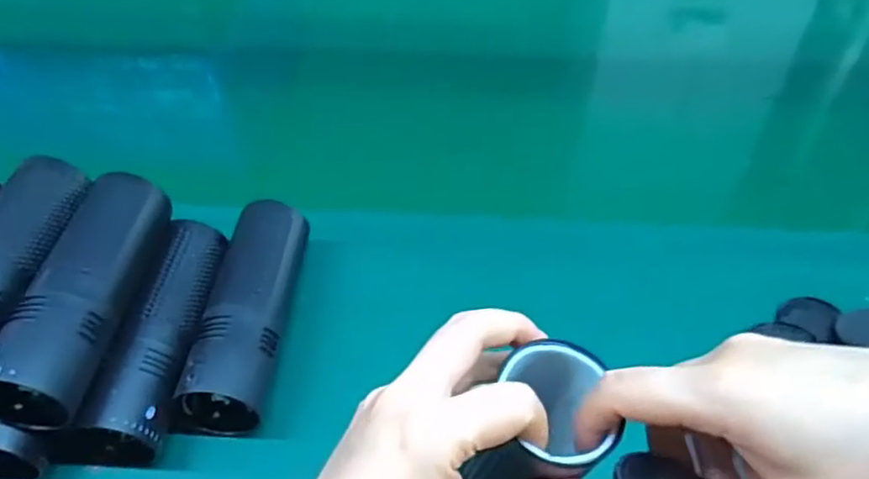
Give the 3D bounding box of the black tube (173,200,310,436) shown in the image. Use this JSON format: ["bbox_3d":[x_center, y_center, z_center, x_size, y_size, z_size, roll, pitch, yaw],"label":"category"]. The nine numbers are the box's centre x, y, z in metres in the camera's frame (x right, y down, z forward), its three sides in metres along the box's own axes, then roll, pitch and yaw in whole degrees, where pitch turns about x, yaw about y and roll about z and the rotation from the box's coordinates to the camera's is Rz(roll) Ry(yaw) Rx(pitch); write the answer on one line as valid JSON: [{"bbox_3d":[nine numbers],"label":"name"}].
[{"bbox_3d":[-0.128,0.045,0.451,0.058,0.048,0.169,2,49,1],"label":"black tube"}]

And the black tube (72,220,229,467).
[{"bbox_3d":[-0.174,0.059,0.433,0.041,0.041,0.166,6,49,5],"label":"black tube"}]

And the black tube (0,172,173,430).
[{"bbox_3d":[-0.210,0.033,0.409,0.051,0.055,0.165,6,49,5],"label":"black tube"}]

